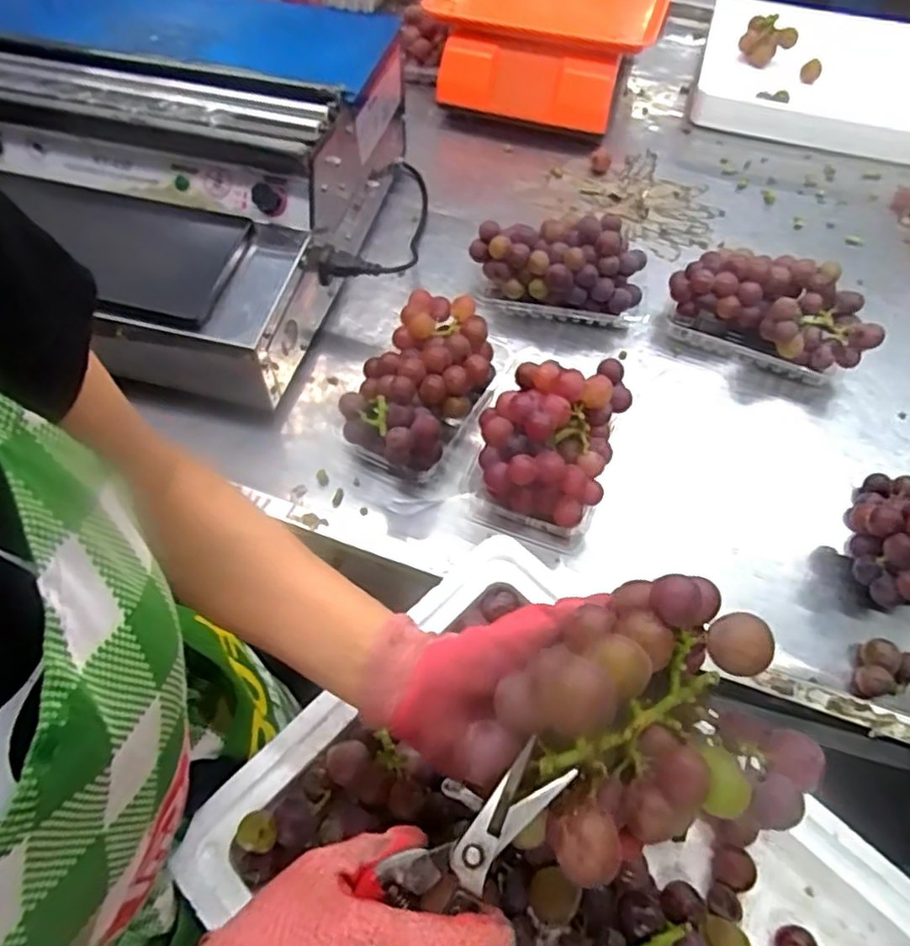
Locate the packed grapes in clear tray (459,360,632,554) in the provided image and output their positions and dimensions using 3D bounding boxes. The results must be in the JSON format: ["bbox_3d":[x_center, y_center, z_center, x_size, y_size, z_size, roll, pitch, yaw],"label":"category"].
[{"bbox_3d":[0.084,-0.037,0.589,0.116,0.102,0.168,18,59,10],"label":"packed grapes in clear tray"}]

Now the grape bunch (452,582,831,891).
[{"bbox_3d":[0.090,0.110,0.297,0.144,0.083,0.113,-21,60,-14],"label":"grape bunch"}]

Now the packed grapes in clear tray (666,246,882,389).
[{"bbox_3d":[0.323,-0.167,0.690,0.197,0.081,0.091,29,61,16],"label":"packed grapes in clear tray"}]

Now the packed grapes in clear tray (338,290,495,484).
[{"bbox_3d":[-0.028,-0.083,0.634,0.105,0.081,0.188,25,60,14],"label":"packed grapes in clear tray"}]

